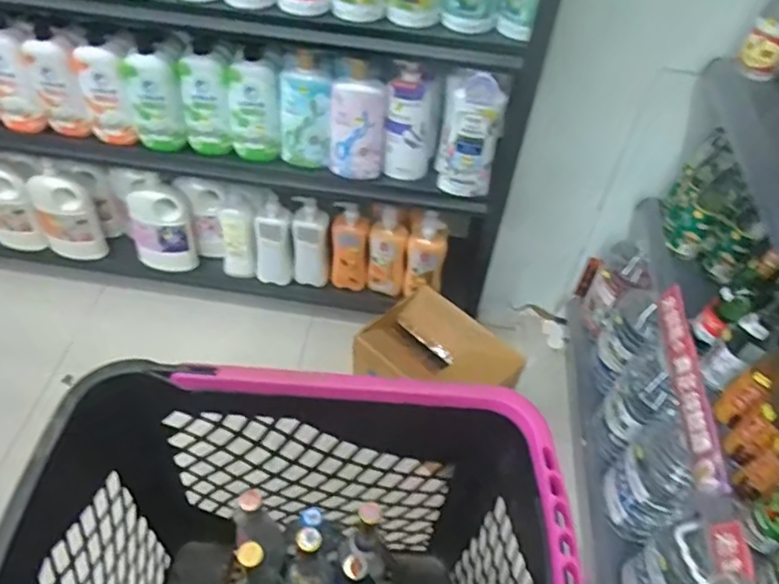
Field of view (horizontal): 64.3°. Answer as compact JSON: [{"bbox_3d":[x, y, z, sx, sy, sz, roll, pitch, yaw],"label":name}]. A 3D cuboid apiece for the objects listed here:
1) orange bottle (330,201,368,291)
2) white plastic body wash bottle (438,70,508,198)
[{"bbox_3d":[-0.100,-0.108,1.567,0.091,0.243,0.054,1,49,-5],"label":"orange bottle"},{"bbox_3d":[0.163,-0.318,1.256,0.119,0.260,0.065,12,49,5],"label":"white plastic body wash bottle"}]

